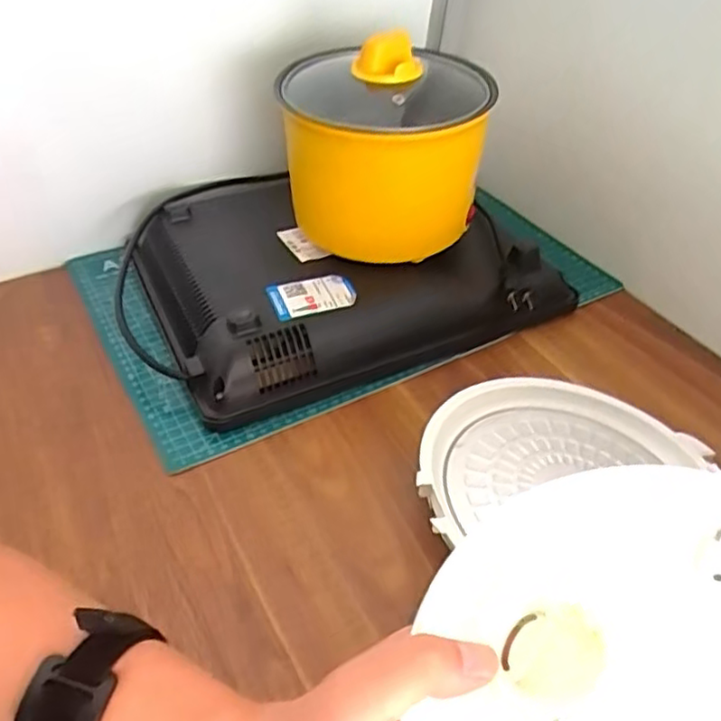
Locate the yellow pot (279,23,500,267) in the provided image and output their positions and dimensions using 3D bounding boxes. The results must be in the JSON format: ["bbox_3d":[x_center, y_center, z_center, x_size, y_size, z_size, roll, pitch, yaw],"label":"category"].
[{"bbox_3d":[0.019,-0.182,0.564,0.159,0.161,0.165,2,41,-2],"label":"yellow pot"}]

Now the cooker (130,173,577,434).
[{"bbox_3d":[-0.025,-0.093,0.616,0.345,0.068,0.288,-16,45,-20],"label":"cooker"}]

